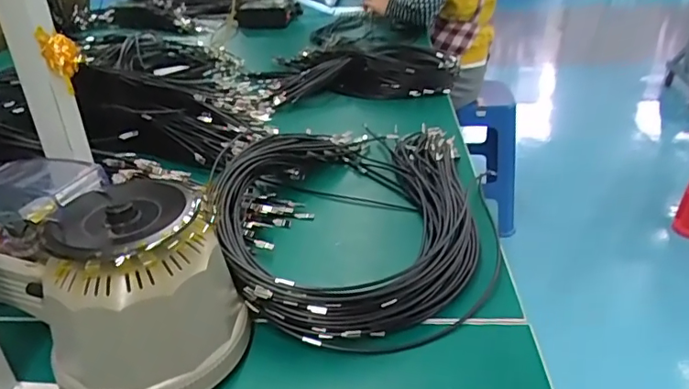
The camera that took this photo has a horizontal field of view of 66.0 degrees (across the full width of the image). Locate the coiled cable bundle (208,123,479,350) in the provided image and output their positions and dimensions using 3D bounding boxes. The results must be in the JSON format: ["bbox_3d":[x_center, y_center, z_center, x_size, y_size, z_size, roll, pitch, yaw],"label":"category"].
[{"bbox_3d":[0.011,-0.006,0.649,0.279,0.083,0.453,0,30,4],"label":"coiled cable bundle"}]

